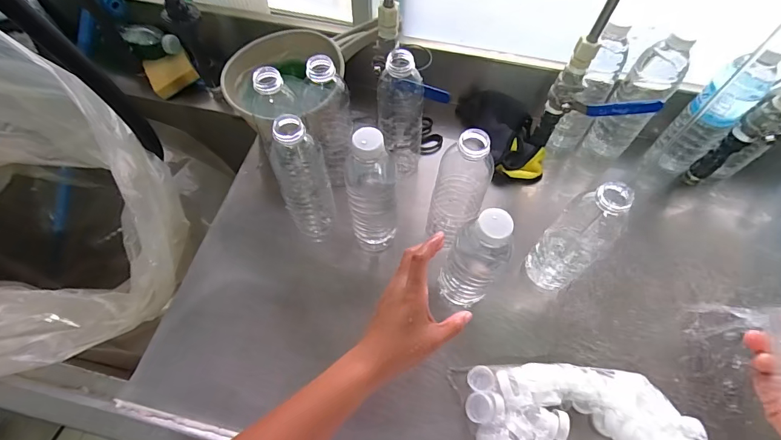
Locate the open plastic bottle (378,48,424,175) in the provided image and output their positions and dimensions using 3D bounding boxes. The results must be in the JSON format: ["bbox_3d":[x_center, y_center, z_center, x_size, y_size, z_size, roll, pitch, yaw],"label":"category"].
[{"bbox_3d":[0.015,-0.147,0.546,0.061,0.196,0.056,1,61,-1],"label":"open plastic bottle"}]

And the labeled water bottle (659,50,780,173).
[{"bbox_3d":[0.451,-0.150,0.552,0.066,0.191,0.055,41,68,19],"label":"labeled water bottle"}]

